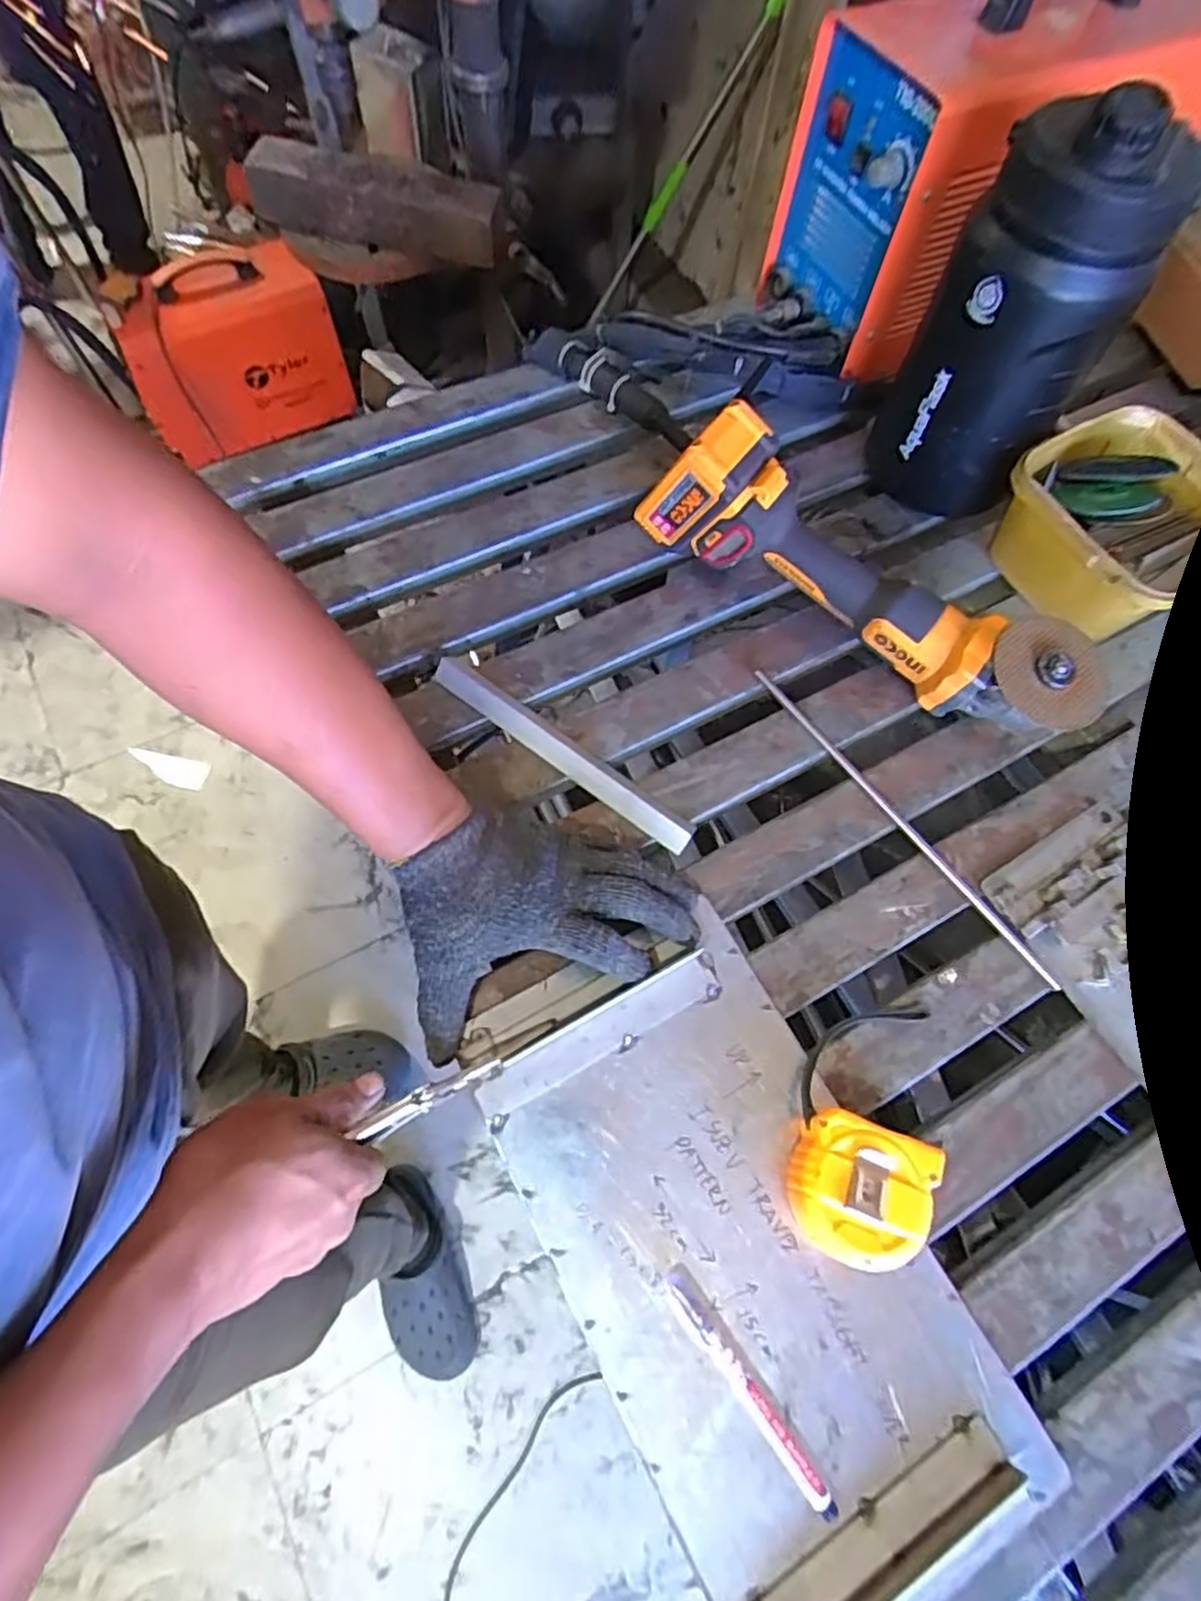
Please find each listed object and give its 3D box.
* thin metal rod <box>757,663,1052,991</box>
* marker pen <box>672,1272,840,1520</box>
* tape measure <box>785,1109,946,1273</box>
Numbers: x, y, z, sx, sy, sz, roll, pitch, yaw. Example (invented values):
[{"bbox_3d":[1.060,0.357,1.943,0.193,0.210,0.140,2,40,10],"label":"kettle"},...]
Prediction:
[{"bbox_3d":[0.224,0.013,0.547,0.011,0.005,0.306,-34,72,-14],"label":"thin metal rod"},{"bbox_3d":[0.081,0.326,0.402,0.012,0.012,0.131,-34,72,-14],"label":"marker pen"},{"bbox_3d":[0.153,0.233,0.433,0.078,0.042,0.076,20,68,7],"label":"tape measure"}]

